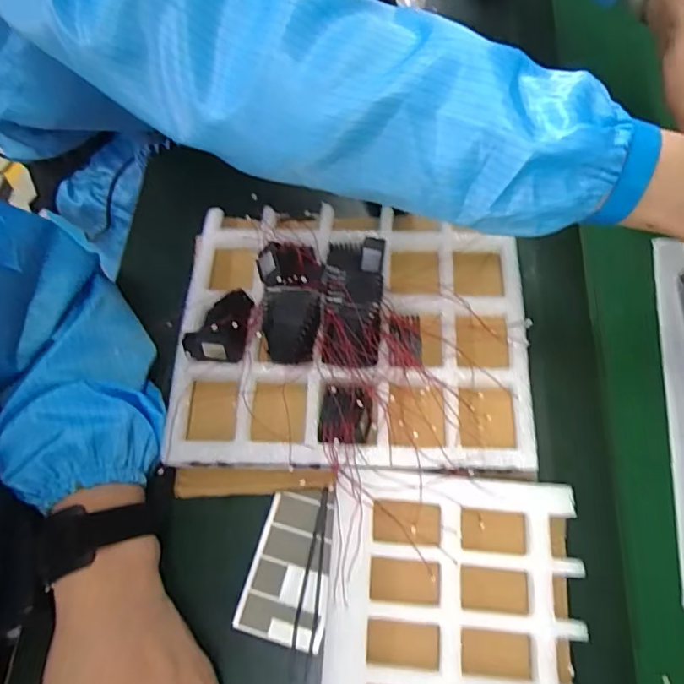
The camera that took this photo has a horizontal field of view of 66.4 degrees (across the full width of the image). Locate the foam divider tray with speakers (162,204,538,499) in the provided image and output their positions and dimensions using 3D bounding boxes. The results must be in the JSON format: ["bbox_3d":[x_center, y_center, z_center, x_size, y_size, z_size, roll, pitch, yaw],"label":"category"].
[{"bbox_3d":[0.008,-0.008,0.390,0.251,0.049,0.226,1,67,0],"label":"foam divider tray with speakers"}]

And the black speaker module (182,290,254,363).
[{"bbox_3d":[-0.089,-0.014,0.373,0.043,0.023,0.051,6,68,2],"label":"black speaker module"}]

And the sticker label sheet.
[{"bbox_3d":[-0.032,0.149,0.350,0.054,0.004,0.094,13,66,6],"label":"sticker label sheet"}]

